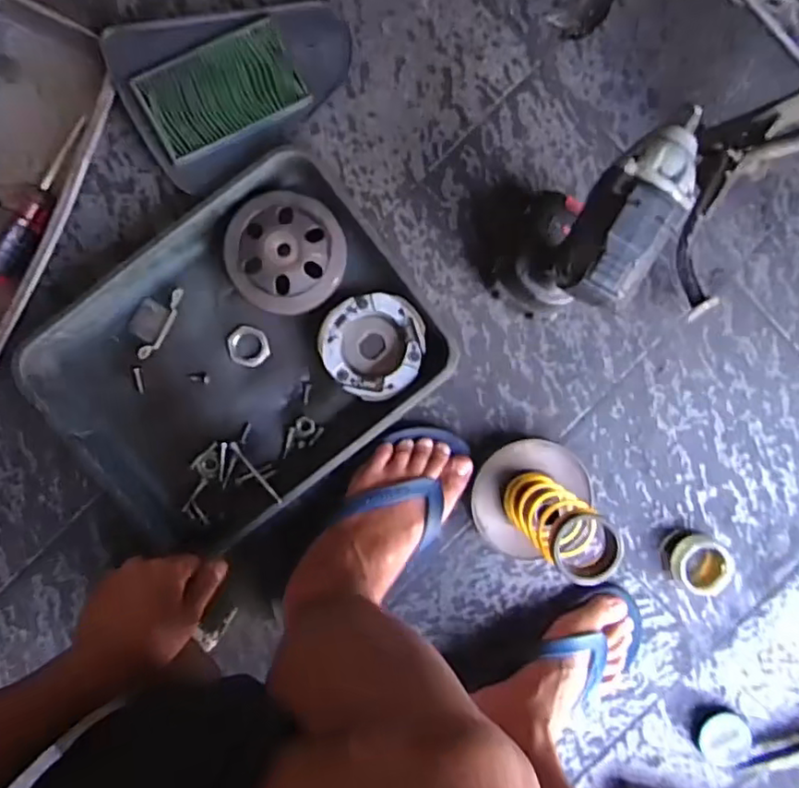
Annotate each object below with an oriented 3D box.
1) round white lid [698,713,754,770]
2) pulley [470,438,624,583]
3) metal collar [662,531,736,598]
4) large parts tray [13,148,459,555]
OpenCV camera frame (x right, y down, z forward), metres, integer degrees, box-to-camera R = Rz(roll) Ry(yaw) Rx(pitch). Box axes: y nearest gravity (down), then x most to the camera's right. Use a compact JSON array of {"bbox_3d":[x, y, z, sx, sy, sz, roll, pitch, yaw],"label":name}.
[{"bbox_3d":[0.372,0.395,0.701,0.069,0.010,0.059,38,92,-7],"label":"round white lid"},{"bbox_3d":[0.138,0.110,0.591,0.120,0.167,0.101,-42,97,0],"label":"pulley"},{"bbox_3d":[0.325,0.183,0.676,0.065,0.041,0.058,38,92,-7],"label":"metal collar"},{"bbox_3d":[-0.162,-0.025,0.623,0.374,0.048,0.284,-38,97,0],"label":"large parts tray"}]

